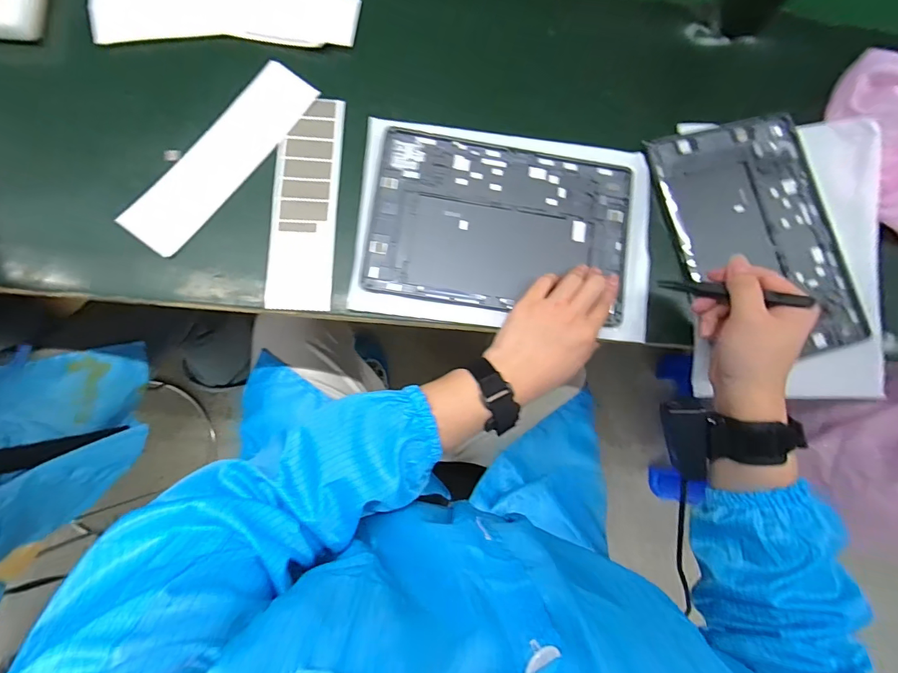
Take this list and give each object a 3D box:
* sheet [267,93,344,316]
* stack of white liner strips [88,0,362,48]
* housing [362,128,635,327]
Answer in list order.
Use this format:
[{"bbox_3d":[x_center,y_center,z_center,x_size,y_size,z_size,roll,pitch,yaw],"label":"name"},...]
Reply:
[{"bbox_3d":[-0.139,-0.131,0.424,0.060,0.004,0.212,2,82,-4],"label":"sheet"},{"bbox_3d":[-0.225,-0.341,0.442,0.257,0.016,0.097,-1,81,-4],"label":"stack of white liner strips"},{"bbox_3d":[0.053,-0.111,0.431,0.253,0.010,0.168,7,81,-3],"label":"housing"}]

